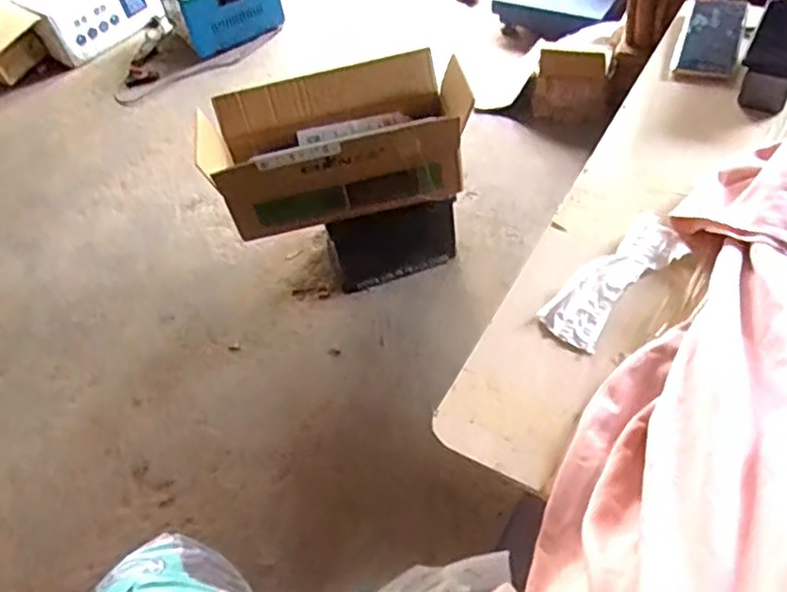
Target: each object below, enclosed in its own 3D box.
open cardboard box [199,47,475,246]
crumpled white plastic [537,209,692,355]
[{"bbox_3d":[-0.093,-0.252,1.099,0.418,0.170,0.193,-14,51,-2],"label":"open cardboard box"},{"bbox_3d":[0.218,-0.018,0.645,0.173,0.021,0.059,-40,56,-21],"label":"crumpled white plastic"}]

